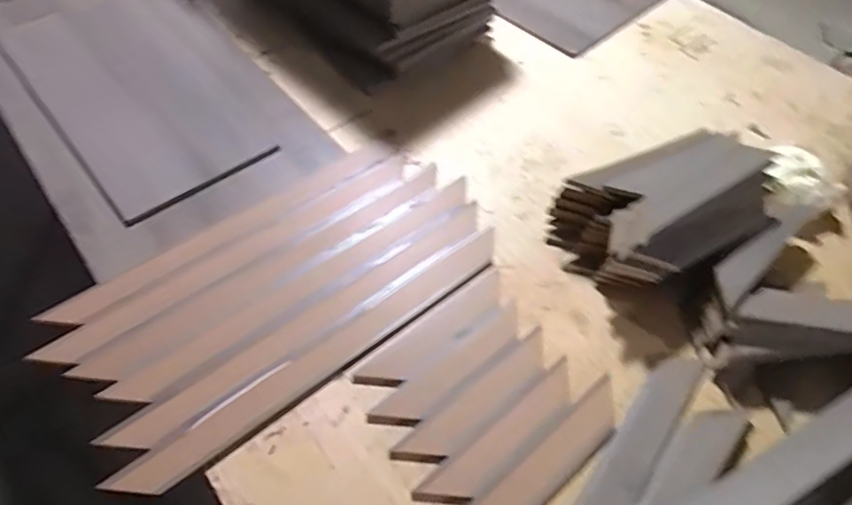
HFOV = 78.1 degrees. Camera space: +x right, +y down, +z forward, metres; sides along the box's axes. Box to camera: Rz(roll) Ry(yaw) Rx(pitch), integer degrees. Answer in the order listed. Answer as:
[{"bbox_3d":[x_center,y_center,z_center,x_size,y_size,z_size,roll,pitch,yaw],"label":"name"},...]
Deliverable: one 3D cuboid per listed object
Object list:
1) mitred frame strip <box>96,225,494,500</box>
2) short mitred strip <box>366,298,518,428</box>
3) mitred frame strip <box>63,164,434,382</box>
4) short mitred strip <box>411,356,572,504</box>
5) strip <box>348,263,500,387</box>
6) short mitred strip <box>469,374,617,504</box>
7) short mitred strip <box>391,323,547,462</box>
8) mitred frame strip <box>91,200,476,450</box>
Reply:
[{"bbox_3d":[-0.102,0.113,0.609,0.497,0.007,0.049,-33,62,-24],"label":"mitred frame strip"},{"bbox_3d":[0.033,0.130,0.605,0.215,0.008,0.045,-34,64,-24],"label":"short mitred strip"},{"bbox_3d":[-0.183,0.011,0.658,0.481,0.011,0.048,-33,62,-24],"label":"mitred frame strip"},{"bbox_3d":[0.086,0.198,0.560,0.215,0.008,0.044,-33,63,-23],"label":"short mitred strip"},{"bbox_3d":[0.013,0.094,0.636,0.225,0.011,0.051,-33,64,-24],"label":"strip"},{"bbox_3d":[0.133,0.215,0.546,0.212,0.009,0.052,-33,64,-24],"label":"short mitred strip"},{"bbox_3d":[0.060,0.162,0.583,0.215,0.009,0.047,-34,64,-24],"label":"short mitred strip"},{"bbox_3d":[-0.126,0.073,0.636,0.501,0.012,0.047,-33,62,-24],"label":"mitred frame strip"}]

